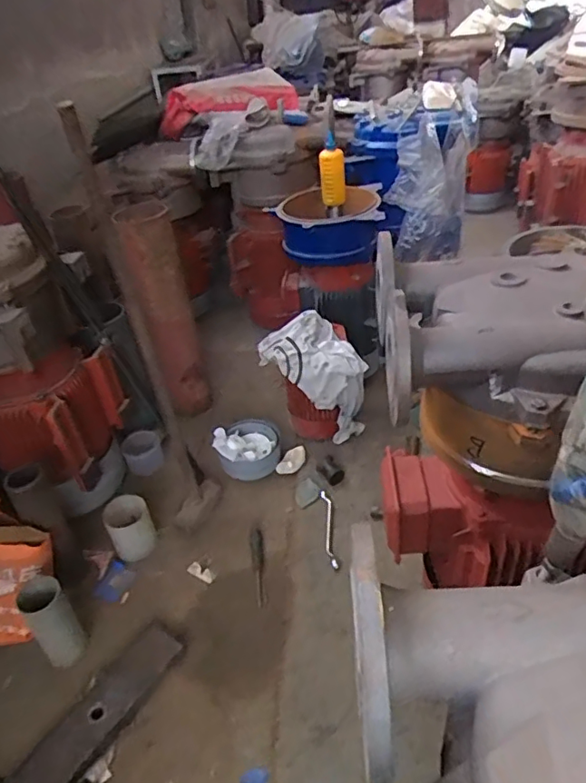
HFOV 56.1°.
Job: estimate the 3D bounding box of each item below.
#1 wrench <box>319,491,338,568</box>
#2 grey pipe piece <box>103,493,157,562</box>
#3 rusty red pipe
[{"bbox_3d":[0.094,0.357,1.442,0.027,0.029,0.243,-5,36,1],"label":"wrench"},{"bbox_3d":[-0.418,0.353,1.424,0.114,0.128,0.122,-23,40,-22],"label":"grey pipe piece"},{"bbox_3d":[-0.374,-0.207,1.657,0.150,0.659,0.171,-10,36,-6],"label":"rusty red pipe"}]

